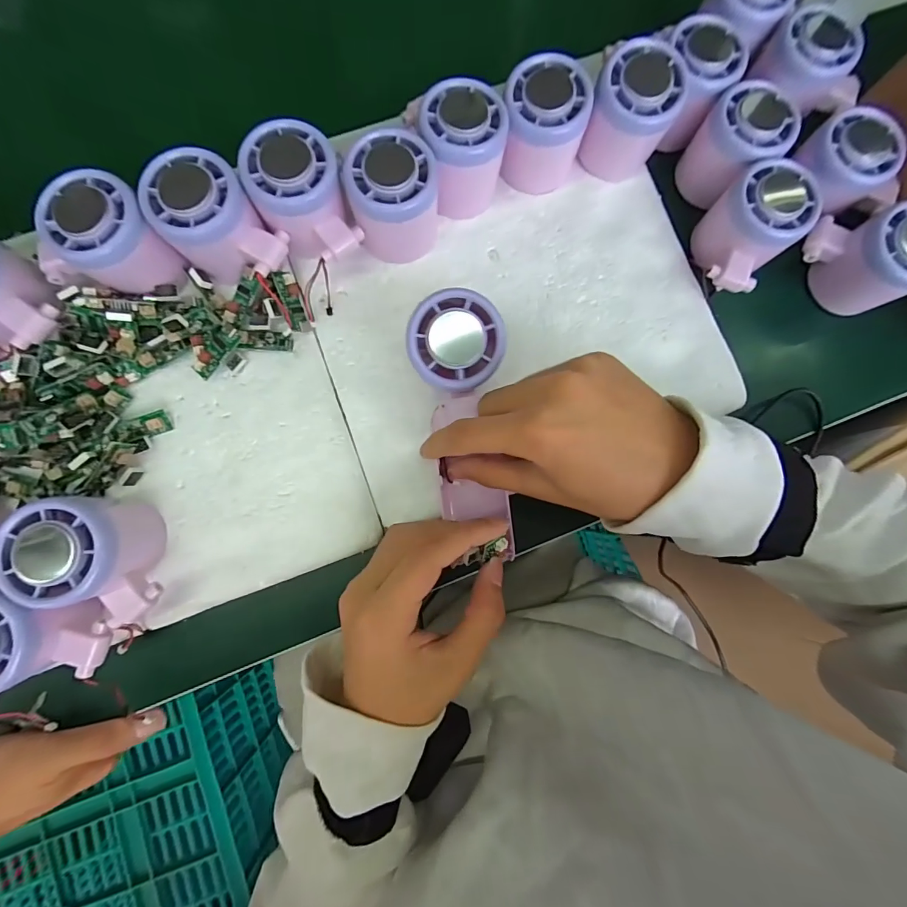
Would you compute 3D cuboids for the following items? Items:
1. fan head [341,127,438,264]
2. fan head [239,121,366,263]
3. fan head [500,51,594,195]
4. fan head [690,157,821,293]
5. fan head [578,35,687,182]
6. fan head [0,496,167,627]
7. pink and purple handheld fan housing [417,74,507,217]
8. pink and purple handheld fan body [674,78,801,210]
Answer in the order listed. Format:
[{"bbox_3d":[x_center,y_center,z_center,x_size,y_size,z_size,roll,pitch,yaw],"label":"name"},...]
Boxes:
[{"bbox_3d":[-0.039,-0.161,0.270,0.058,0.058,0.054,-18,85,-4],"label":"fan head"},{"bbox_3d":[-0.095,-0.155,0.266,0.056,0.059,0.072,-22,85,-5],"label":"fan head"},{"bbox_3d":[0.059,-0.217,0.282,0.055,0.054,0.057,1,84,-2],"label":"fan head"},{"bbox_3d":[0.199,-0.151,0.283,0.054,0.047,0.070,40,84,2],"label":"fan head"},{"bbox_3d":[0.118,-0.227,0.283,0.054,0.059,0.052,27,83,0],"label":"fan head"},{"bbox_3d":[-0.202,0.062,0.236,0.055,0.056,0.073,-18,85,-4],"label":"fan head"},{"bbox_3d":[0.007,-0.197,0.275,0.051,0.058,0.052,0,84,-3],"label":"pink and purple handheld fan housing"},{"bbox_3d":[0.196,-0.215,0.294,0.053,0.050,0.056,0,84,-3],"label":"pink and purple handheld fan body"}]

